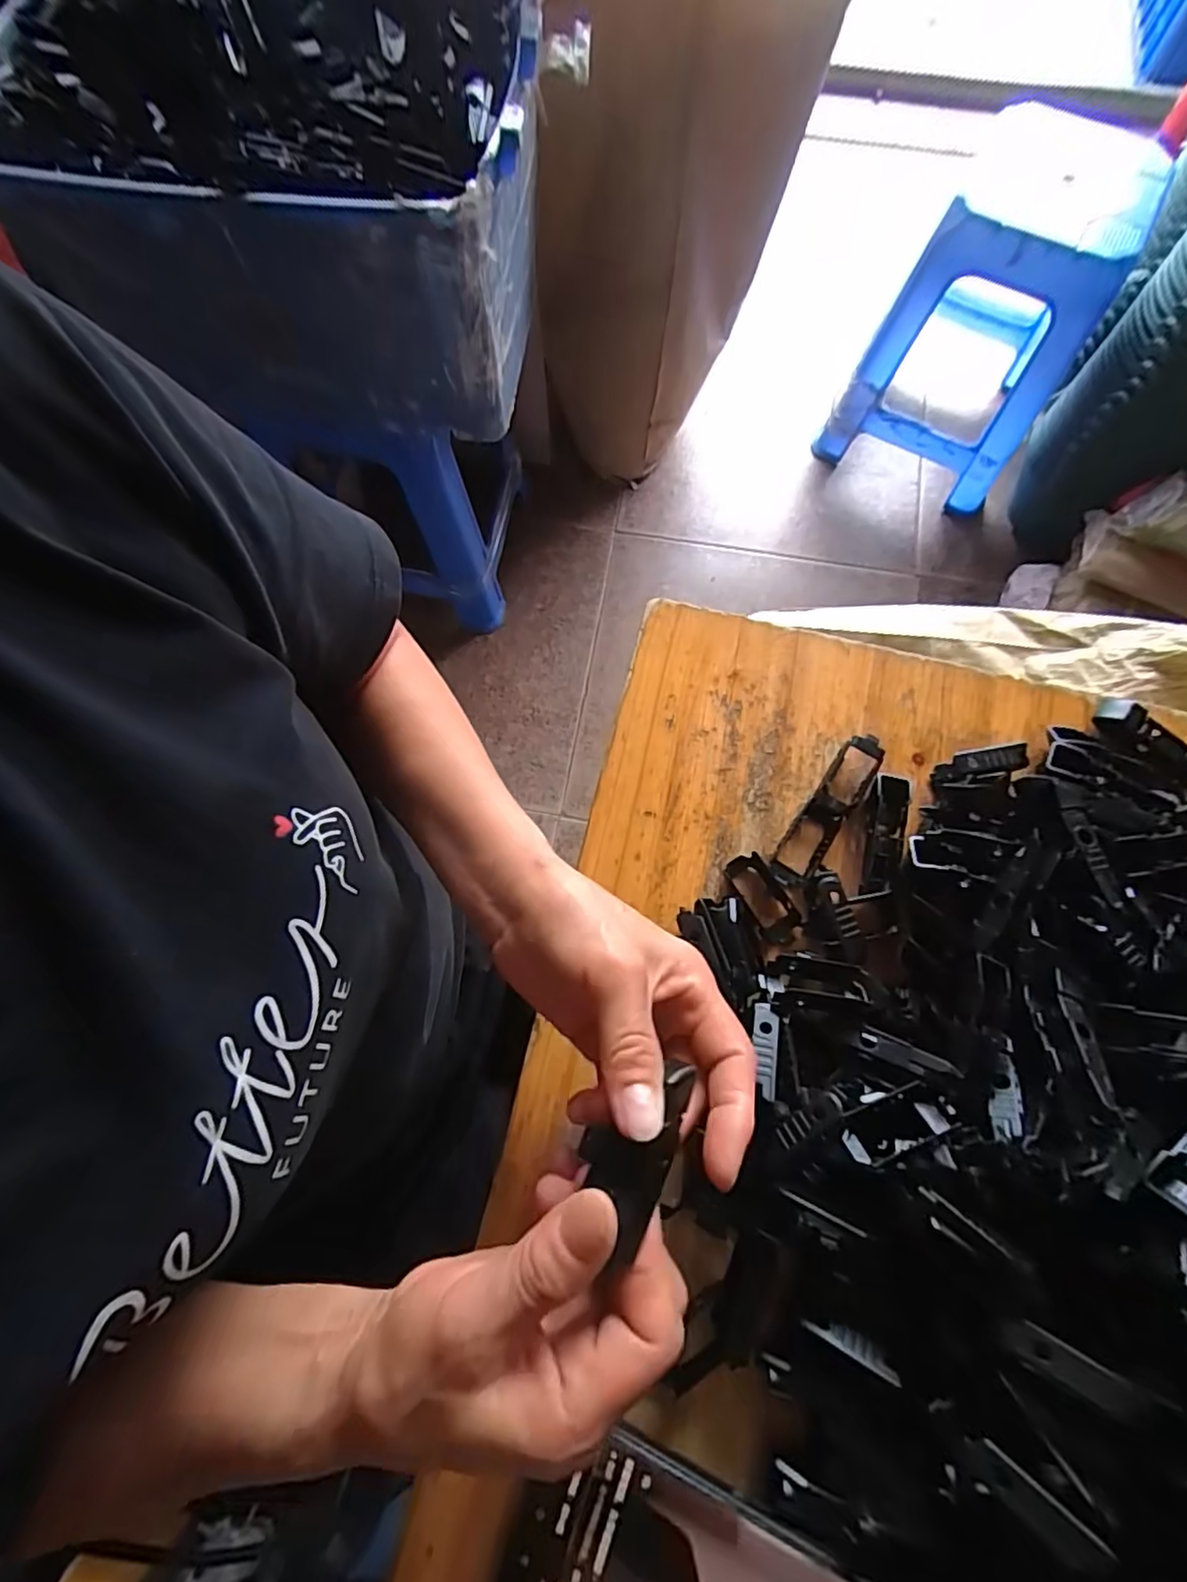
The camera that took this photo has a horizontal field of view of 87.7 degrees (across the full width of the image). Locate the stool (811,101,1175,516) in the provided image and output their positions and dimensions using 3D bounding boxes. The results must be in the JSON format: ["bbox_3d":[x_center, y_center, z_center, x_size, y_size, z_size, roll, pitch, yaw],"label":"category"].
[{"bbox_3d":[0.690,-0.848,1.130,0.343,0.455,0.345,22,77,7],"label":"stool"}]

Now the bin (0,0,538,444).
[{"bbox_3d":[-0.293,-0.578,0.640,0.457,0.293,0.273,8,75,3],"label":"bin"}]

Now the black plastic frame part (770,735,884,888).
[{"bbox_3d":[0.129,0.011,0.339,0.022,0.014,0.094,35,78,9],"label":"black plastic frame part"}]

